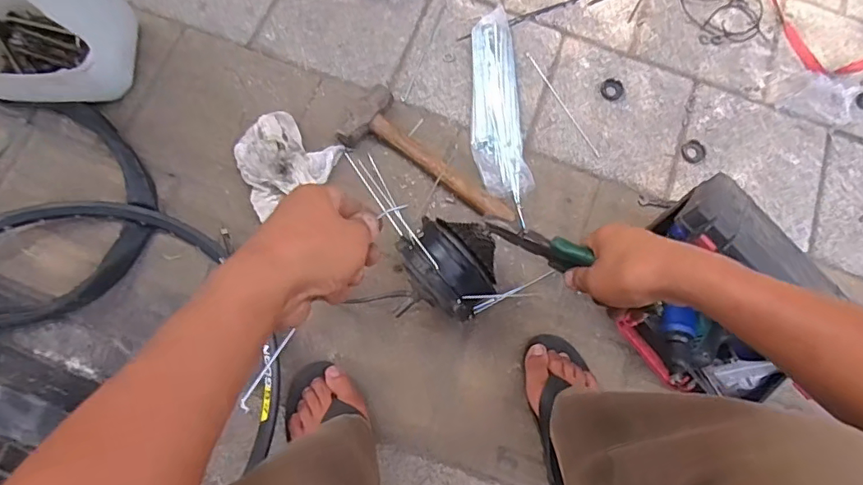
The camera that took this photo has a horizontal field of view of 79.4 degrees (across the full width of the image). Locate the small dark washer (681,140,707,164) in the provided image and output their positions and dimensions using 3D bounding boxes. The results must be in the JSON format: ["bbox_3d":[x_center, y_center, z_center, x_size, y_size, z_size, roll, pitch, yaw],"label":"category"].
[{"bbox_3d":[0.449,-0.156,0.890,0.038,0.008,0.041,1,75,-4],"label":"small dark washer"}]

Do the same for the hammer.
[{"bbox_3d":[-0.004,-0.117,0.827,0.308,0.045,0.109,40,78,6],"label":"hammer"}]

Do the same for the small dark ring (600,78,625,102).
[{"bbox_3d":[0.315,-0.267,0.905,0.041,0.005,0.039,1,75,-4],"label":"small dark ring"}]

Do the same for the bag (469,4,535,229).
[{"bbox_3d":[0.109,-0.223,0.868,0.087,0.027,0.346,-3,76,-5],"label":"bag"}]

